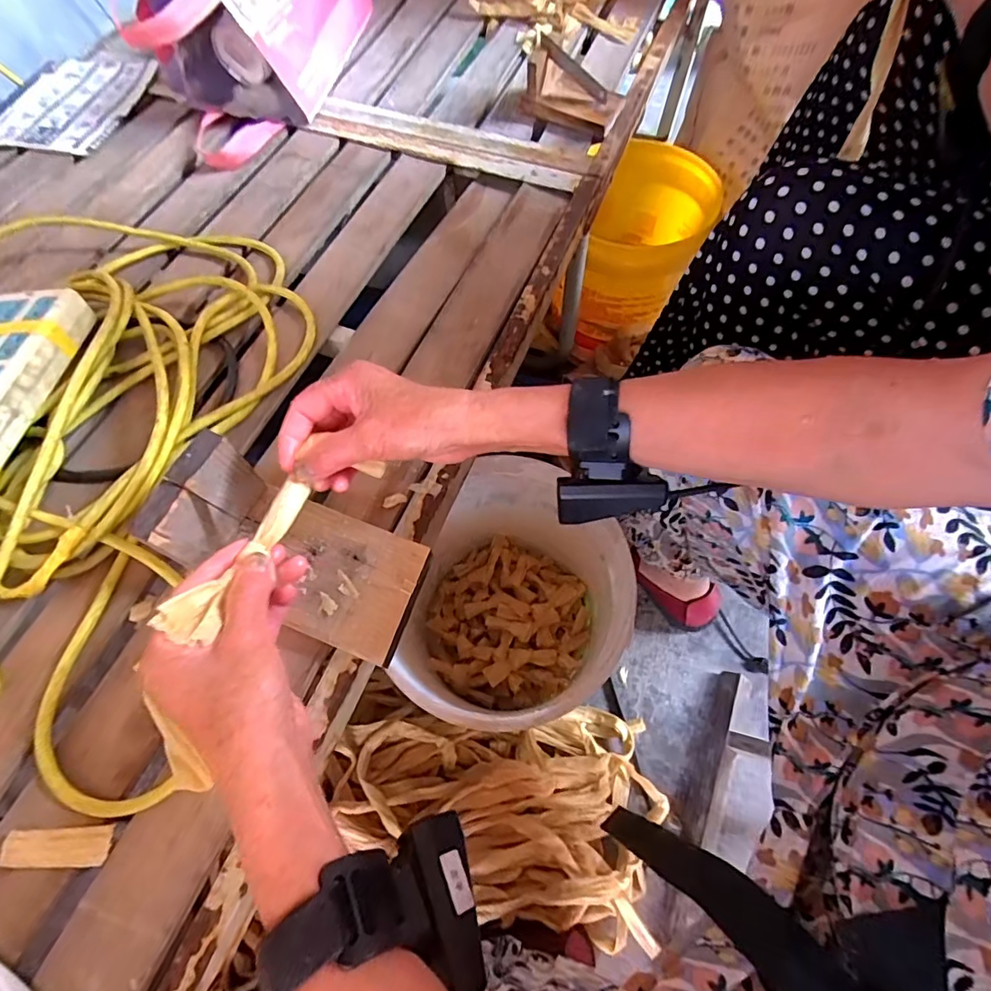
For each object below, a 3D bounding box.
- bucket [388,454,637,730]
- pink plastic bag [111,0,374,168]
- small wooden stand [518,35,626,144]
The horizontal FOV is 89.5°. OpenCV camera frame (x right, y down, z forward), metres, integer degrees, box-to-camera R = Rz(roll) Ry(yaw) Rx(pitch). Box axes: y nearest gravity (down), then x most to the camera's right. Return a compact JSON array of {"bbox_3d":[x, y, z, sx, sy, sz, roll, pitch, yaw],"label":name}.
[{"bbox_3d":[0.015,0.129,0.582,0.227,0.240,0.249,0,66,0],"label":"bucket"},{"bbox_3d":[-0.299,-0.574,0.601,0.178,0.145,0.348,16,67,7],"label":"pink plastic bag"},{"bbox_3d":[0.086,-0.467,0.576,0.118,0.060,0.049,14,67,6],"label":"small wooden stand"}]

